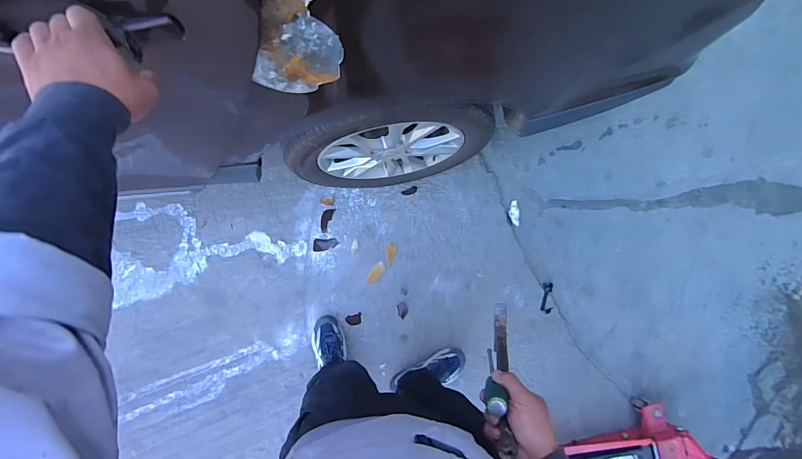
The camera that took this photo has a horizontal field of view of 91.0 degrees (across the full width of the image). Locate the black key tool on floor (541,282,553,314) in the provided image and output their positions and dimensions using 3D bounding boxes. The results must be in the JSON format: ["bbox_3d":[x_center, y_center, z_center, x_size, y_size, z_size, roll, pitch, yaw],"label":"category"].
[{"bbox_3d":[0.561,0.262,1.509,0.045,0.008,0.116,9,81,-5],"label":"black key tool on floor"}]

